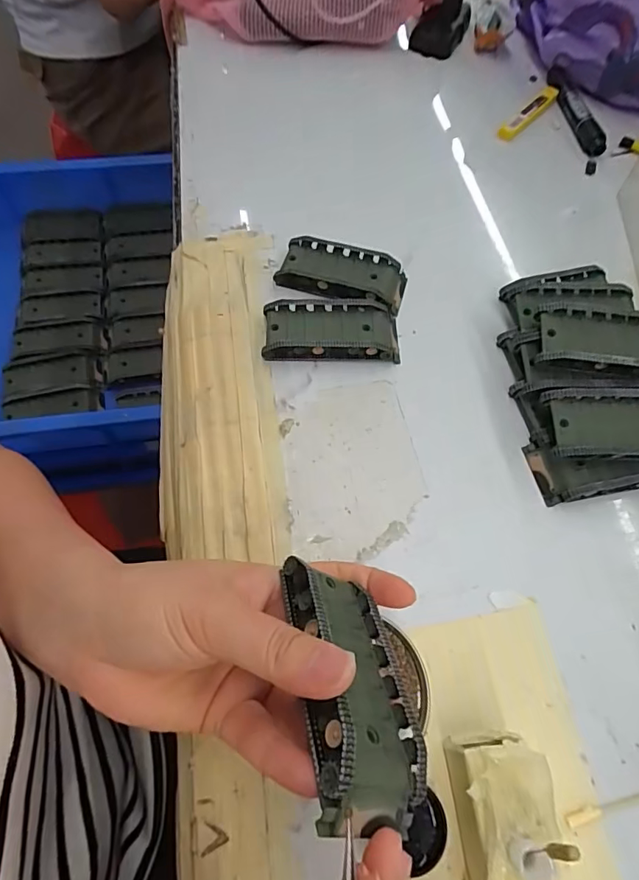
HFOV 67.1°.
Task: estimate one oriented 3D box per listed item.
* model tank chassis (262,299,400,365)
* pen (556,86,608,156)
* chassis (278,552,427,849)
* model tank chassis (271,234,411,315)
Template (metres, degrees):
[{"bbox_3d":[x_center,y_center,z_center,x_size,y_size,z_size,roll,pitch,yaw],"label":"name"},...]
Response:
[{"bbox_3d":[0.009,-0.081,0.350,0.095,0.018,0.045,1,63,-3],"label":"model tank chassis"},{"bbox_3d":[0.270,-0.330,0.494,0.021,0.017,0.102,-1,63,-4],"label":"pen"},{"bbox_3d":[0.011,0.094,0.190,0.052,0.021,0.095,31,22,-31],"label":"chassis"},{"bbox_3d":[0.018,-0.129,0.375,0.096,0.015,0.050,19,63,7],"label":"model tank chassis"}]

